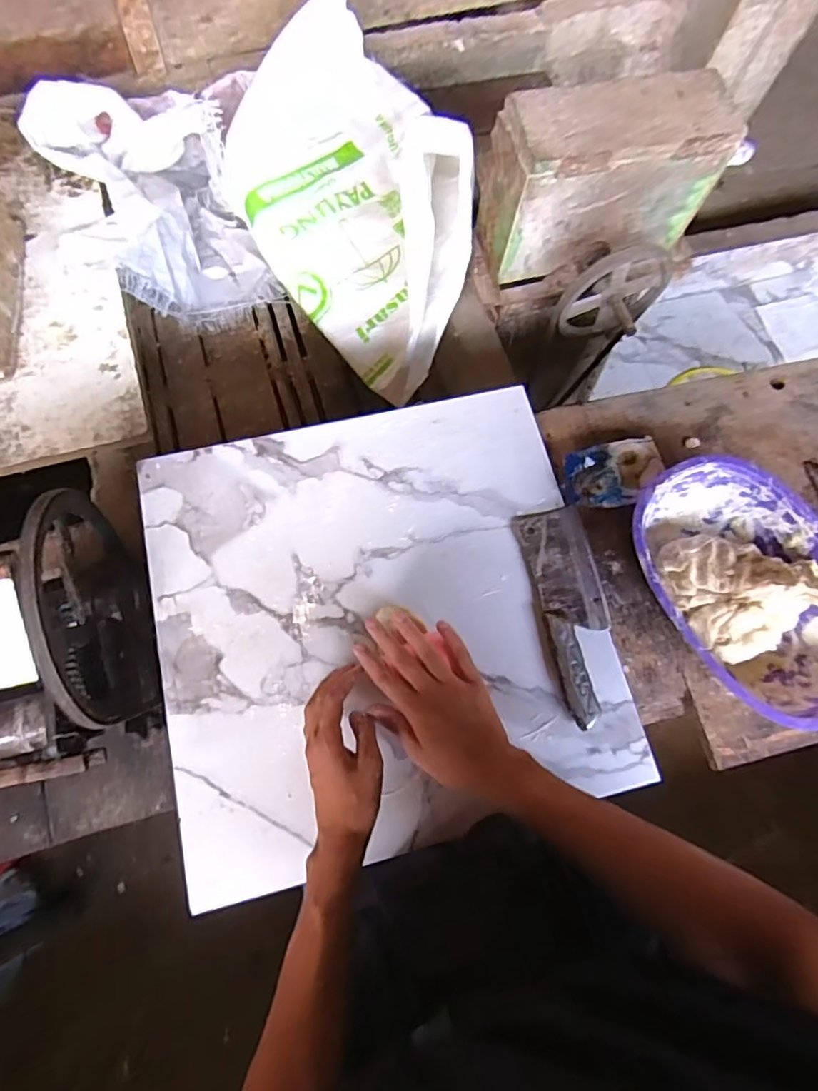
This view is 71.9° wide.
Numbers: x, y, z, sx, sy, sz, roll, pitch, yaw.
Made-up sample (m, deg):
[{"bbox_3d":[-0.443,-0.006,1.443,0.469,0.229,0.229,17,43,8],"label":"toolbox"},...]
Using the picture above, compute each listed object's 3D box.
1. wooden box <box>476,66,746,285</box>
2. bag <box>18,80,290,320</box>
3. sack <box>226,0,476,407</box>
[{"bbox_3d":[0.311,-0.593,0.919,0.353,0.228,0.138,-11,74,-9],"label":"wooden box"},{"bbox_3d":[-0.486,-0.665,1.123,0.305,0.268,0.405,-32,78,-15],"label":"bag"},{"bbox_3d":[-0.103,-0.667,1.032,0.384,0.243,0.758,-20,75,-12],"label":"sack"}]

